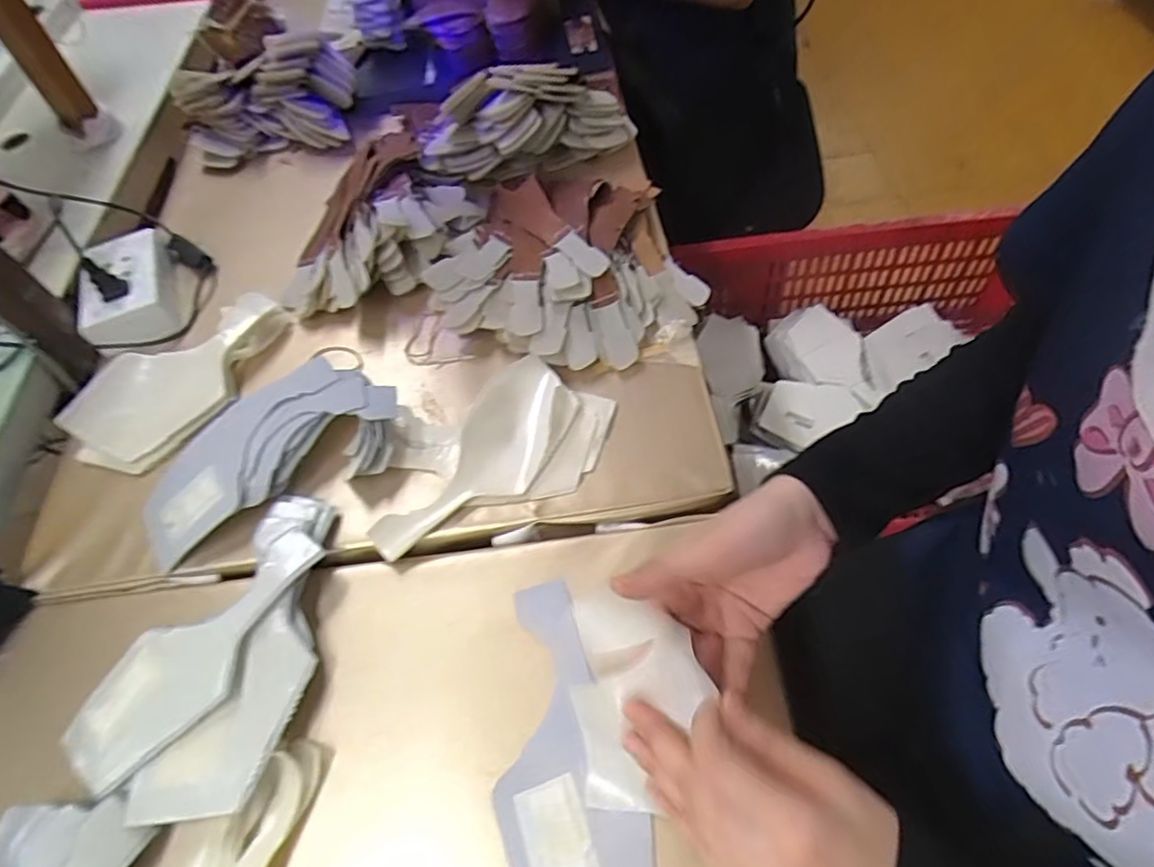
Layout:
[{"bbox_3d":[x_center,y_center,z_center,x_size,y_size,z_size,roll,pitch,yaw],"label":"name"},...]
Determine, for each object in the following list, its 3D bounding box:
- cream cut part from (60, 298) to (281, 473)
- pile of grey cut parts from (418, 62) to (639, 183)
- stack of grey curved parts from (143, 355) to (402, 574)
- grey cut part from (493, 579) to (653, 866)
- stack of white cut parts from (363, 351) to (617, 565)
[{"bbox_3d":[-0.325,-0.050,0.531,0.079,0.035,0.188,36,68,26],"label":"cream cut part"},{"bbox_3d":[-0.053,-0.309,0.635,0.213,0.092,0.087,-14,56,-2],"label":"pile of grey cut parts"},{"bbox_3d":[-0.237,0.011,0.492,0.204,0.043,0.113,-30,59,-2],"label":"stack of grey curved parts"},{"bbox_3d":[-0.018,0.180,0.378,0.077,0.006,0.180,-21,56,-5],"label":"grey cut part"},{"bbox_3d":[-0.062,0.020,0.465,0.117,0.031,0.186,28,64,23],"label":"stack of white cut parts"}]

